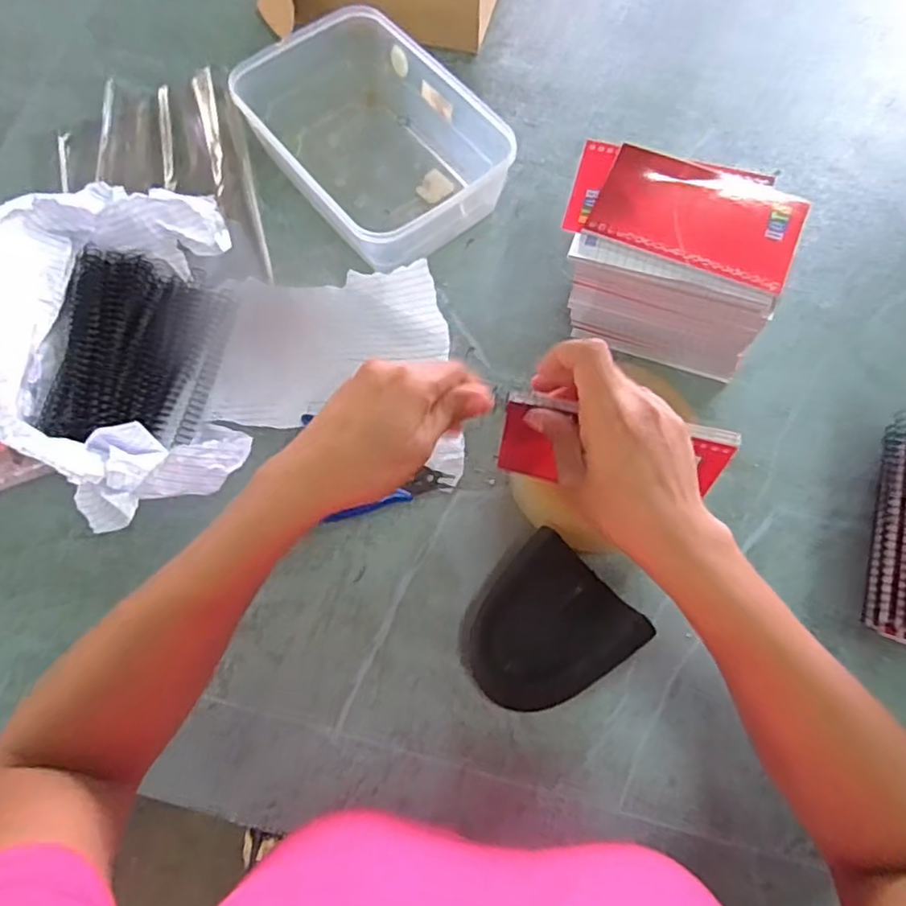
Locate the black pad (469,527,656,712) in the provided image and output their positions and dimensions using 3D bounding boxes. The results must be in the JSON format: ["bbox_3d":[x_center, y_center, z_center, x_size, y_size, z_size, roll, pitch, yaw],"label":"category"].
[{"bbox_3d":[0.061,0.121,0.426,0.101,0.034,0.095,-42,73,-14],"label":"black pad"}]

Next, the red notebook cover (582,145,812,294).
[{"bbox_3d":[0.163,-0.158,0.420,0.130,0.005,0.080,24,70,10],"label":"red notebook cover"}]

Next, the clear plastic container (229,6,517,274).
[{"bbox_3d":[-0.073,-0.278,0.565,0.159,0.072,0.239,-35,72,-12],"label":"clear plastic container"}]

